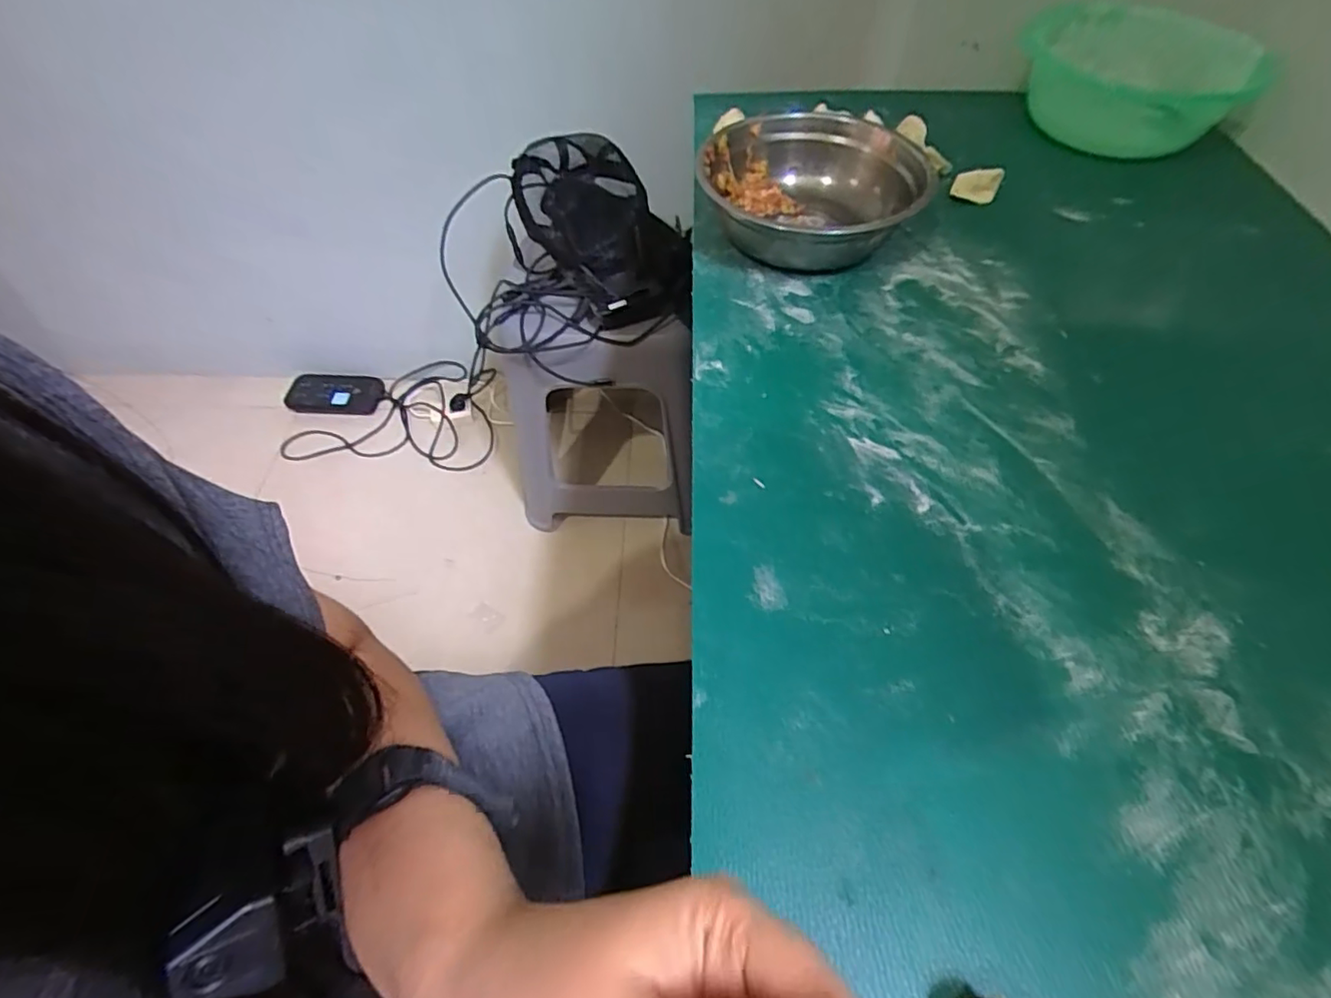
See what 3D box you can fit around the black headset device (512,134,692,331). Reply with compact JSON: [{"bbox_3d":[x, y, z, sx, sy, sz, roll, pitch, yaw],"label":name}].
[{"bbox_3d":[-0.088,-0.384,0.845,0.214,0.152,0.239,-16,57,-9],"label":"black headset device"}]

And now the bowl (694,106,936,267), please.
[{"bbox_3d":[0.130,-0.277,0.537,0.190,0.065,0.172,22,59,15],"label":"bowl"}]

